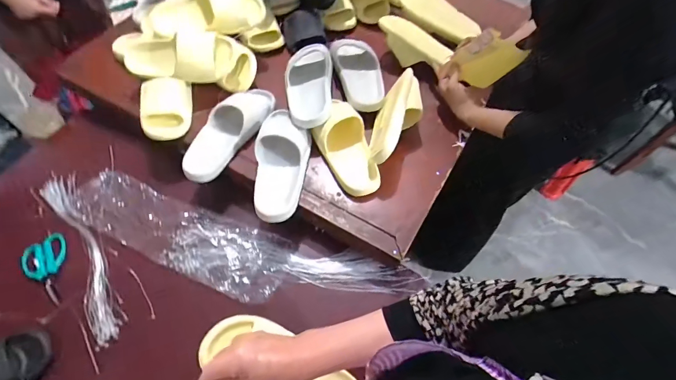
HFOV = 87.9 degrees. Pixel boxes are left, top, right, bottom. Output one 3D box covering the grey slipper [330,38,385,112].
[{"bbox_3d":[0.051,-0.278,0.831,0.101,0.069,0.237,-18,75,-8],"label":"grey slipper"}]

